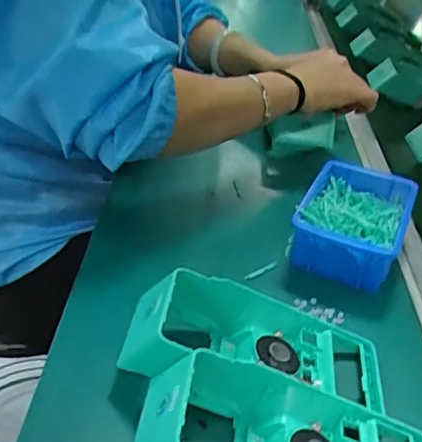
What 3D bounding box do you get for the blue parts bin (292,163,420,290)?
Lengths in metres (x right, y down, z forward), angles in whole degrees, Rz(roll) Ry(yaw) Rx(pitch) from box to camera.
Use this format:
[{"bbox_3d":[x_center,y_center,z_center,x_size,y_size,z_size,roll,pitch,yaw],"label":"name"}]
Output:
[{"bbox_3d":[0.141,0.001,0.580,0.100,0.055,0.164,18,35,15],"label":"blue parts bin"}]

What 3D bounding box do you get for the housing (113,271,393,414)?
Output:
[{"bbox_3d":[0.036,0.089,0.427,0.185,0.051,0.083,9,33,2],"label":"housing"}]

